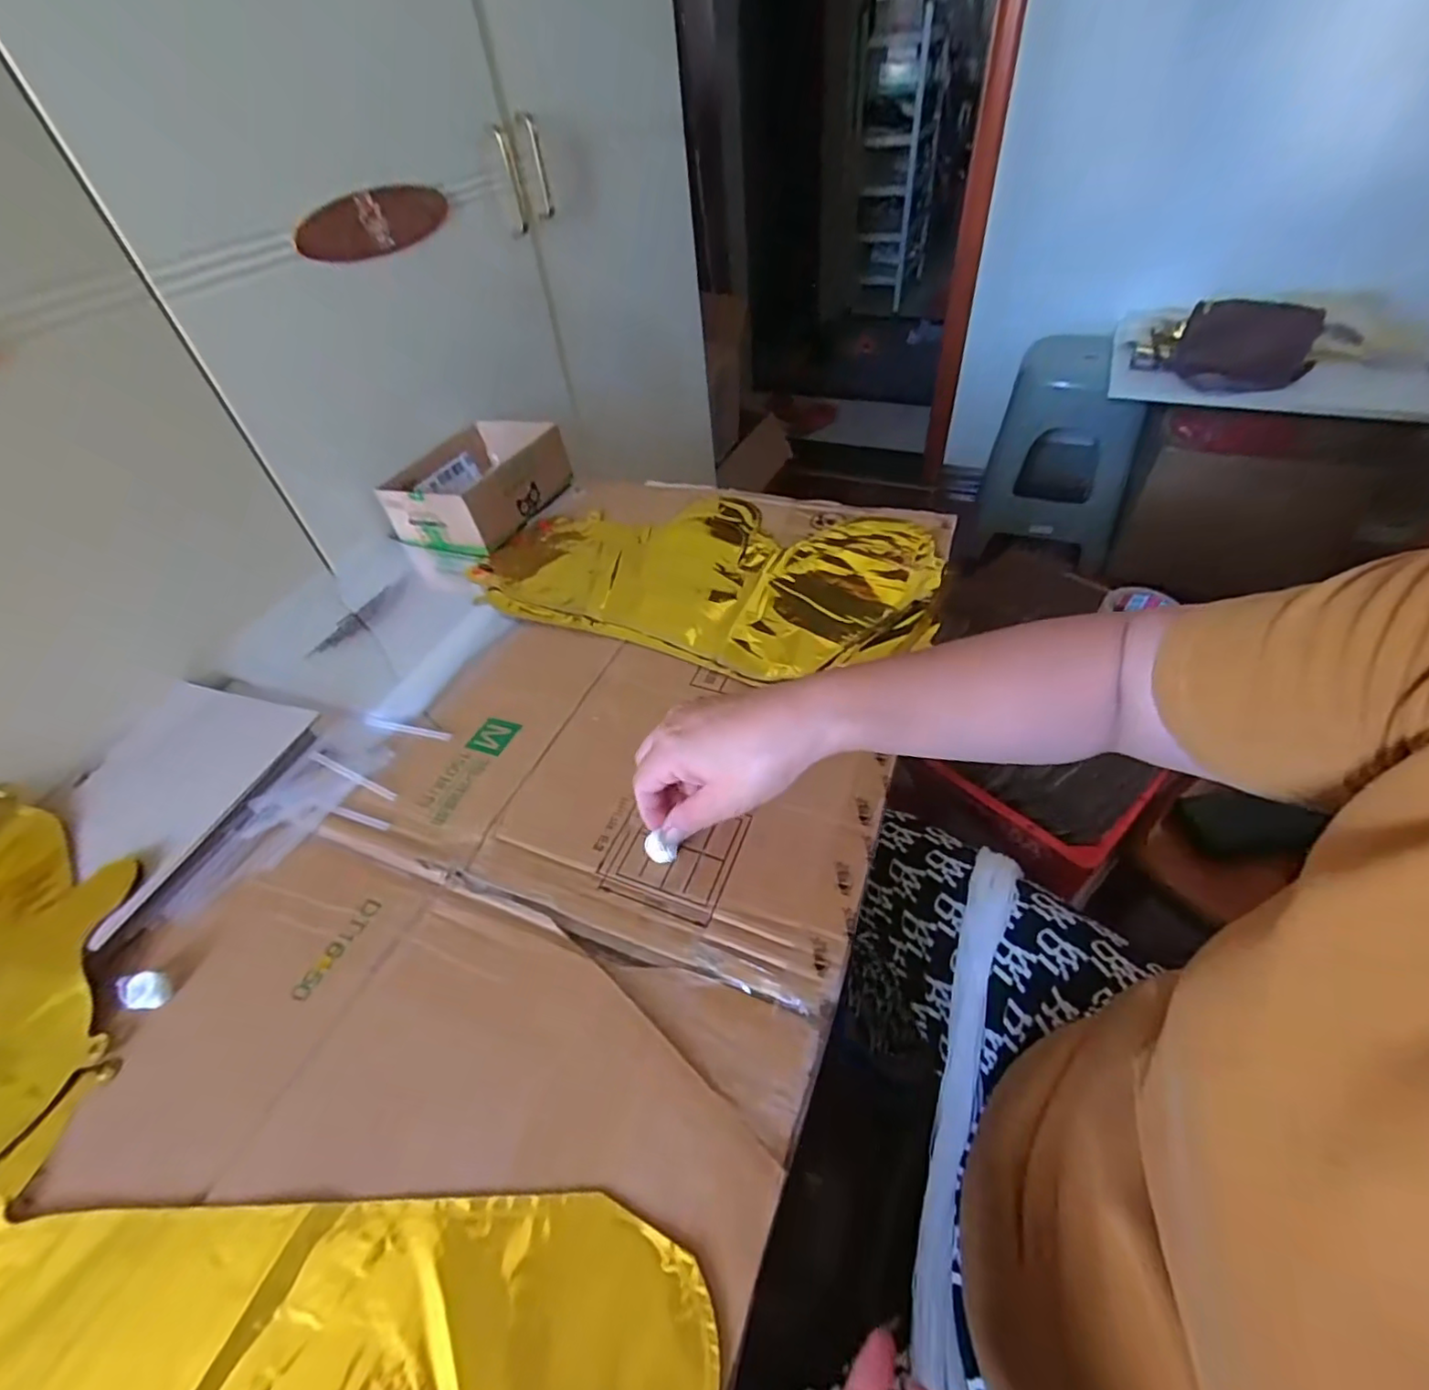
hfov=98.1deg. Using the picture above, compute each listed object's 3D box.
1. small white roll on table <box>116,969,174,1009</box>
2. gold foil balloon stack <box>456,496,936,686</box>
[{"bbox_3d":[-0.332,0.170,0.360,0.034,0.008,0.020,9,48,14],"label":"small white roll on table"},{"bbox_3d":[-0.015,-0.125,0.604,0.434,0.015,0.247,13,49,17],"label":"gold foil balloon stack"}]

